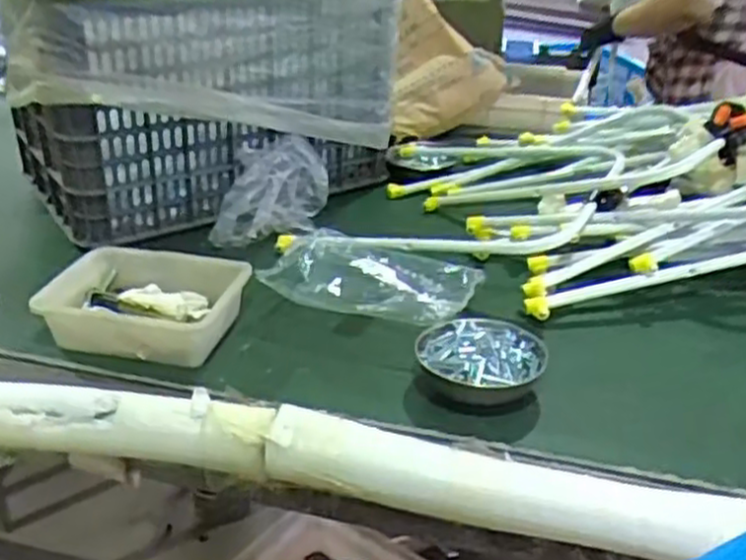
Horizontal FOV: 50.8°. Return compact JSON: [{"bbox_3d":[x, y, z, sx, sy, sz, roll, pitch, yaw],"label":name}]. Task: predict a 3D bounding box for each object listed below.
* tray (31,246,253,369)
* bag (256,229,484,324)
[{"bbox_3d":[-0.295,0.028,1.028,0.236,0.070,0.166,3,29,7],"label":"tray"},{"bbox_3d":[0.002,-0.006,1.080,0.272,0.053,0.166,9,30,16],"label":"bag"}]

